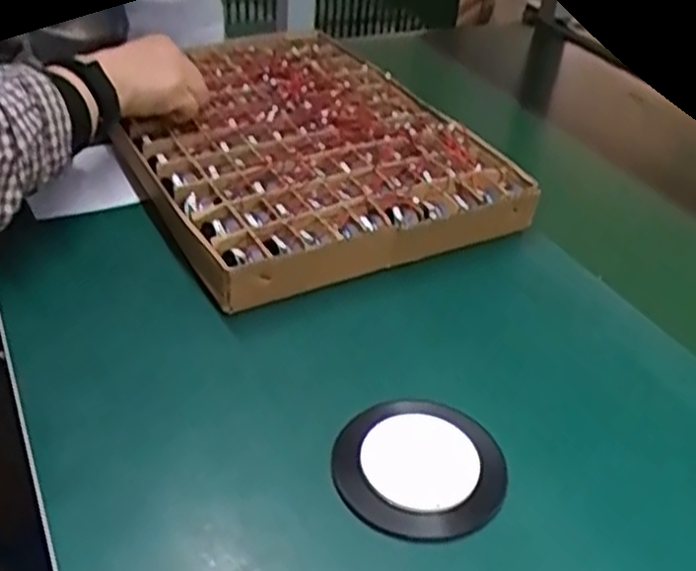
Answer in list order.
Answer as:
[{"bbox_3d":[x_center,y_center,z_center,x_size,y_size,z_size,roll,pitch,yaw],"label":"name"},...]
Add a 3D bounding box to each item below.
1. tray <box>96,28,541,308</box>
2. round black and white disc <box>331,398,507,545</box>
[{"bbox_3d":[-0.062,-0.153,0.747,0.296,0.036,0.441,-15,42,-23],"label":"tray"},{"bbox_3d":[0.042,0.103,0.451,0.097,0.013,0.093,3,38,-2],"label":"round black and white disc"}]

